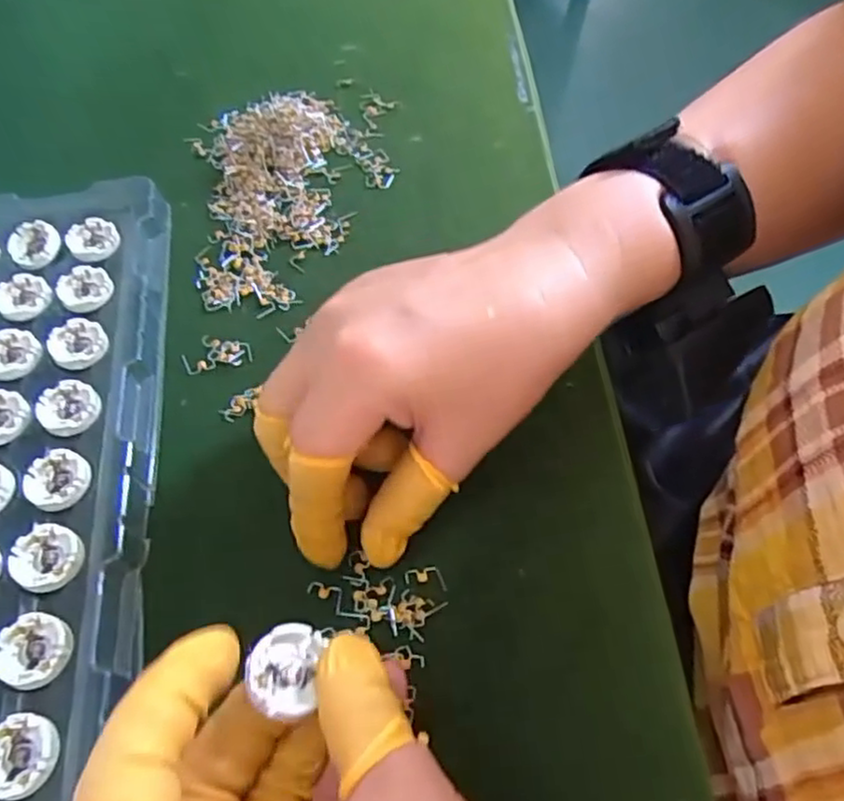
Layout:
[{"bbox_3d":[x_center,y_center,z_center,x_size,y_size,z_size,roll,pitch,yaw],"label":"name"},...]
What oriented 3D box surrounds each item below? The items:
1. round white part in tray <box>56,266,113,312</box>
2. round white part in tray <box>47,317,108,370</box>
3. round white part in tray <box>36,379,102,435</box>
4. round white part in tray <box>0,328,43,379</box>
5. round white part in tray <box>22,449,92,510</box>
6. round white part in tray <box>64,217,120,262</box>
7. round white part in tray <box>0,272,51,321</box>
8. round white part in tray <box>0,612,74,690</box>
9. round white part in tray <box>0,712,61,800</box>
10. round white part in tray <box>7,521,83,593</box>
[{"bbox_3d":[-0.151,-0.050,0.311,0.023,0.004,0.025,-2,58,3],"label":"round white part in tray"},{"bbox_3d":[-0.146,-0.025,0.293,0.022,0.004,0.024,-2,58,3],"label":"round white part in tray"},{"bbox_3d":[-0.141,0.002,0.276,0.023,0.004,0.025,-2,58,3],"label":"round white part in tray"},{"bbox_3d":[-0.174,-0.021,0.291,0.023,0.004,0.025,-2,58,3],"label":"round white part in tray"},{"bbox_3d":[-0.137,0.029,0.259,0.024,0.004,0.022,-2,58,3],"label":"round white part in tray"},{"bbox_3d":[-0.156,-0.077,0.326,0.023,0.004,0.027,-26,60,-11],"label":"round white part in tray"},{"bbox_3d":[-0.179,-0.047,0.311,0.022,0.004,0.026,-25,60,-11],"label":"round white part in tray"},{"bbox_3d":[-0.127,0.081,0.226,0.025,0.004,0.023,-2,58,3],"label":"round white part in tray"},{"bbox_3d":[-0.123,0.107,0.209,0.024,0.004,0.023,-2,58,3],"label":"round white part in tray"},{"bbox_3d":[-0.132,0.054,0.243,0.025,0.004,0.023,-2,58,3],"label":"round white part in tray"}]

